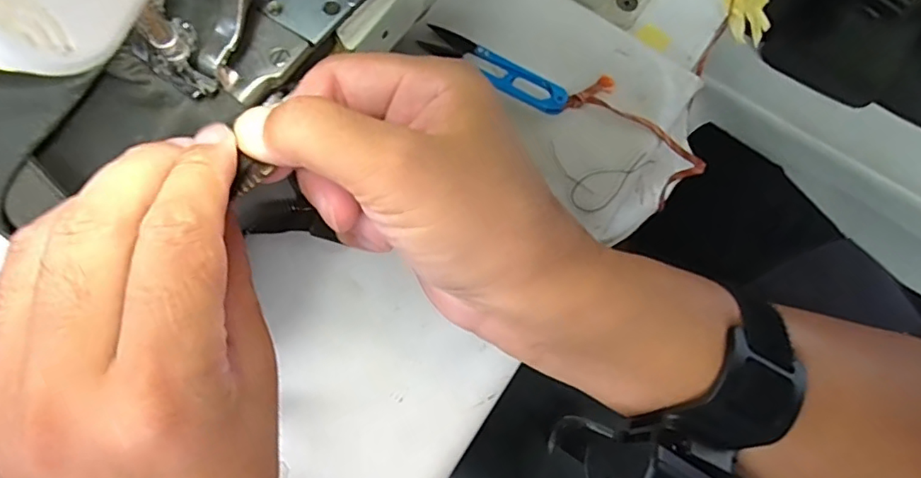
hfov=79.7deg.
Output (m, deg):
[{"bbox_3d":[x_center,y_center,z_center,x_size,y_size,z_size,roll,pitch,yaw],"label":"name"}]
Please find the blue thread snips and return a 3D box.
[{"bbox_3d":[0.021,-0.109,0.348,0.101,0.006,0.023,29,75,8],"label":"blue thread snips"}]

